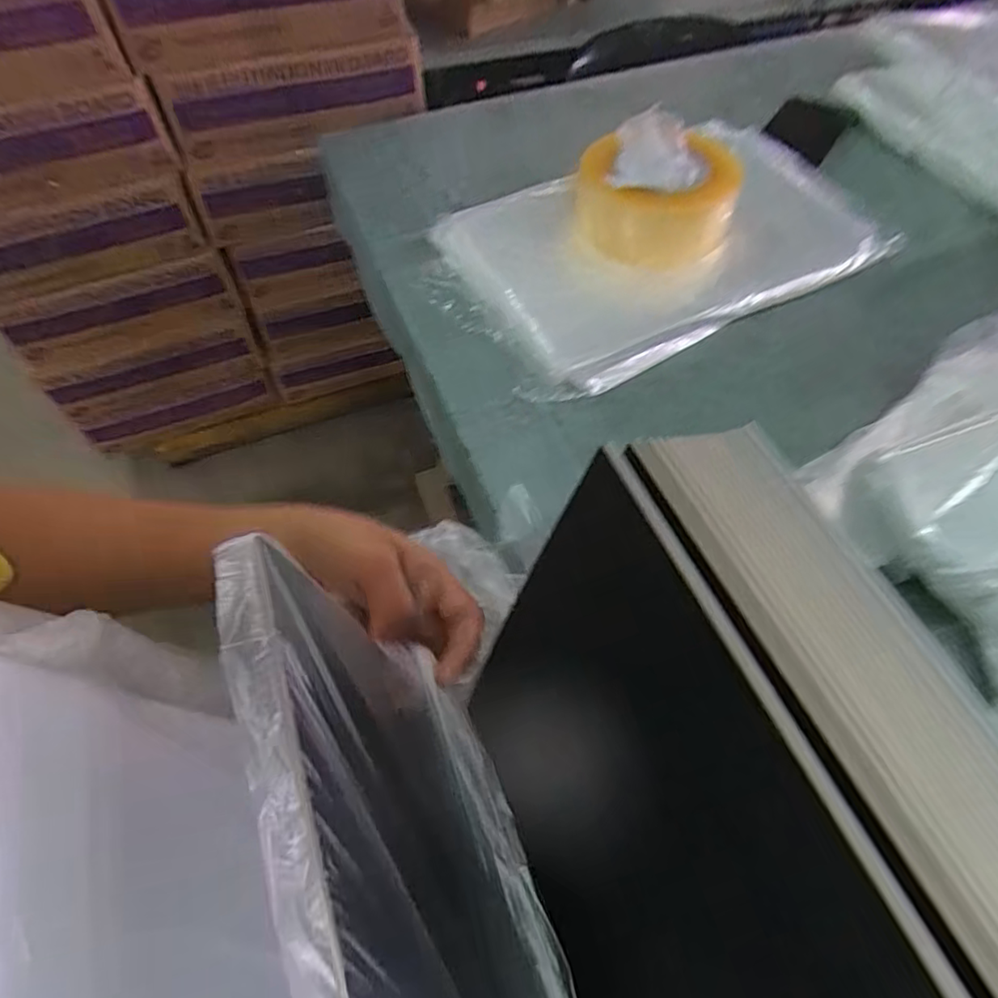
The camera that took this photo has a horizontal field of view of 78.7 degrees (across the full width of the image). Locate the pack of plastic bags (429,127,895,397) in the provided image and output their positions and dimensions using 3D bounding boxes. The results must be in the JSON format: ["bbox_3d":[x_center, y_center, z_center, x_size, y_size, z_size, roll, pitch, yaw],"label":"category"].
[{"bbox_3d":[0.147,-0.243,0.548,0.381,0.030,0.240,-26,60,-18],"label":"pack of plastic bags"}]

